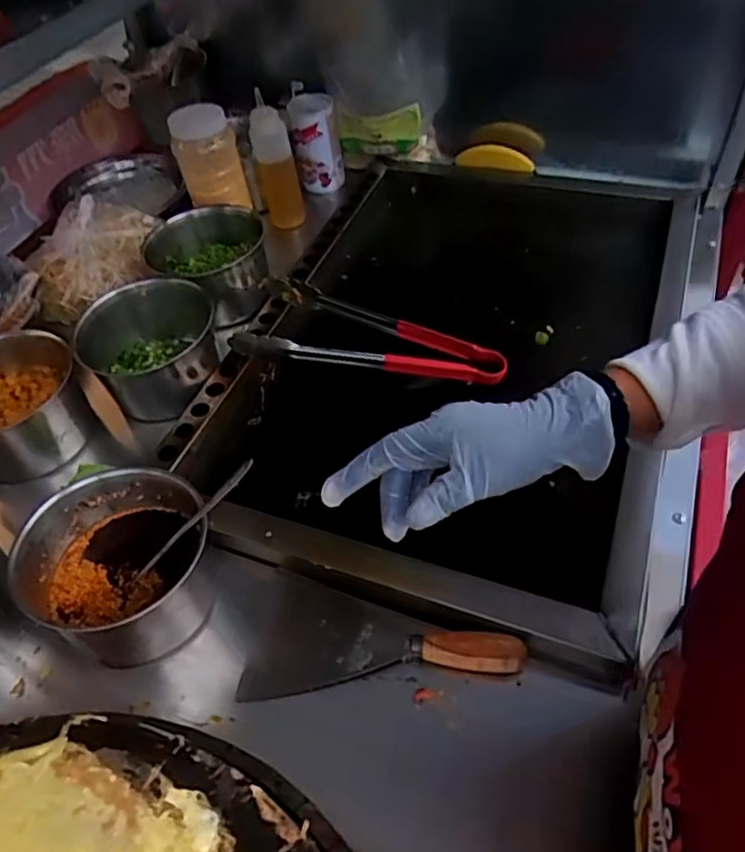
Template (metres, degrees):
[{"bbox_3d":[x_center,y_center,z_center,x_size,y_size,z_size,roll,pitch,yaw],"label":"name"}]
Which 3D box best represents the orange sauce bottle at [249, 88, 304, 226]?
[{"bbox_3d":[-0.127,-0.344,0.861,0.056,0.189,0.043,-9,48,-5],"label":"orange sauce bottle"}]

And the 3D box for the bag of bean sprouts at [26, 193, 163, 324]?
[{"bbox_3d":[-0.348,-0.212,0.810,0.158,0.104,0.112,-14,49,-5],"label":"bag of bean sprouts"}]

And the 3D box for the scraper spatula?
[{"bbox_3d":[0.005,0.173,0.513,0.208,0.033,0.110,7,48,9],"label":"scraper spatula"}]

